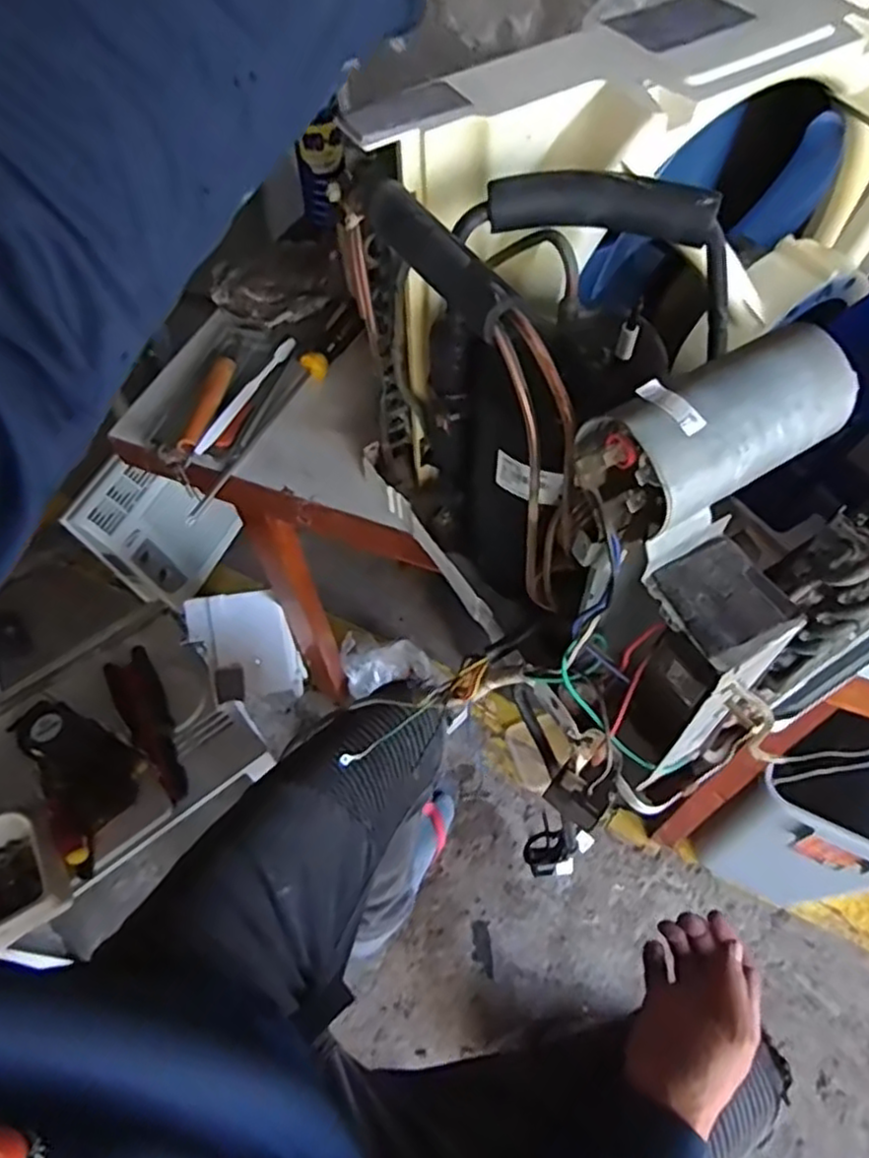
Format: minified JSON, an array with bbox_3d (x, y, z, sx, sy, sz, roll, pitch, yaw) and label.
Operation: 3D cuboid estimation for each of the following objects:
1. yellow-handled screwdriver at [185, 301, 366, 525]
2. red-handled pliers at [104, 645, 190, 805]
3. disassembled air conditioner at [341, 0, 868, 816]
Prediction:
[{"bbox_3d":[-0.148,-0.169,0.655,0.030,0.024,0.275,26,63,17],"label":"yellow-handled screwdriver"},{"bbox_3d":[-0.406,0.208,1.000,0.068,0.025,0.240,-29,62,-15],"label":"red-handled pliers"},{"bbox_3d":[0.190,-0.127,0.449,0.368,0.286,0.342,-28,62,-14],"label":"disassembled air conditioner"}]

